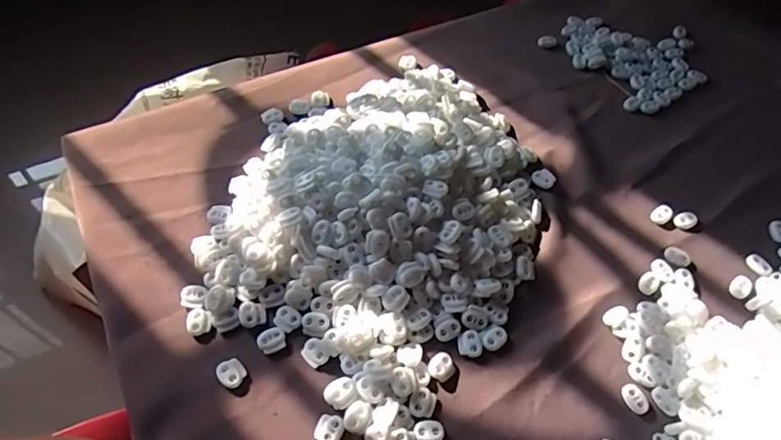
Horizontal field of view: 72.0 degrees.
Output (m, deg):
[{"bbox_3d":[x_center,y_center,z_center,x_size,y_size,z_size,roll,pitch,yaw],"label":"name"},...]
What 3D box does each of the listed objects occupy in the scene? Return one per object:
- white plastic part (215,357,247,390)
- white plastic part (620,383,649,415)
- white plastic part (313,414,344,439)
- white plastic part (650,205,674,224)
[{"bbox_3d":[-0.123,0.118,0.413,0.020,0.005,0.022,-28,64,-19],"label":"white plastic part"},{"bbox_3d":[0.190,0.139,0.417,0.016,0.004,0.023,-21,62,-15],"label":"white plastic part"},{"bbox_3d":[-0.045,0.154,0.395,0.020,0.007,0.022,18,59,8],"label":"white plastic part"},{"bbox_3d":[0.259,-0.005,0.512,0.020,0.008,0.017,-38,67,-23],"label":"white plastic part"}]

